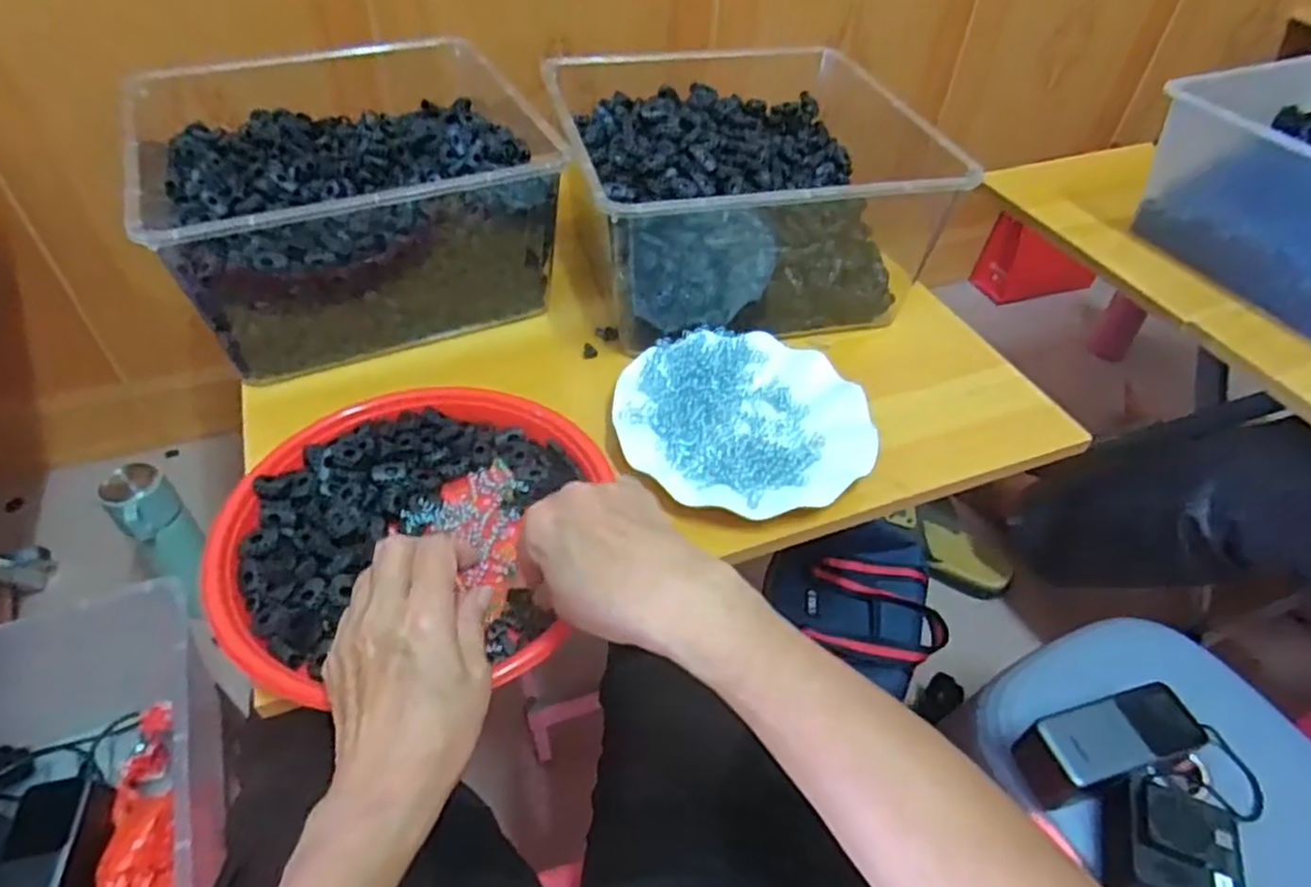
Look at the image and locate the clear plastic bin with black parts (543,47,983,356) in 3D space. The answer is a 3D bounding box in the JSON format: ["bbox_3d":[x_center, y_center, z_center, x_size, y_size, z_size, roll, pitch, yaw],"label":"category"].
[{"bbox_3d":[0.065,-0.226,0.655,0.278,0.124,0.272,-10,48,-13],"label":"clear plastic bin with black parts"}]

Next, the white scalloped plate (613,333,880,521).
[{"bbox_3d":[0.065,-0.019,0.551,0.181,0.020,0.175,2,46,-2],"label":"white scalloped plate"}]

